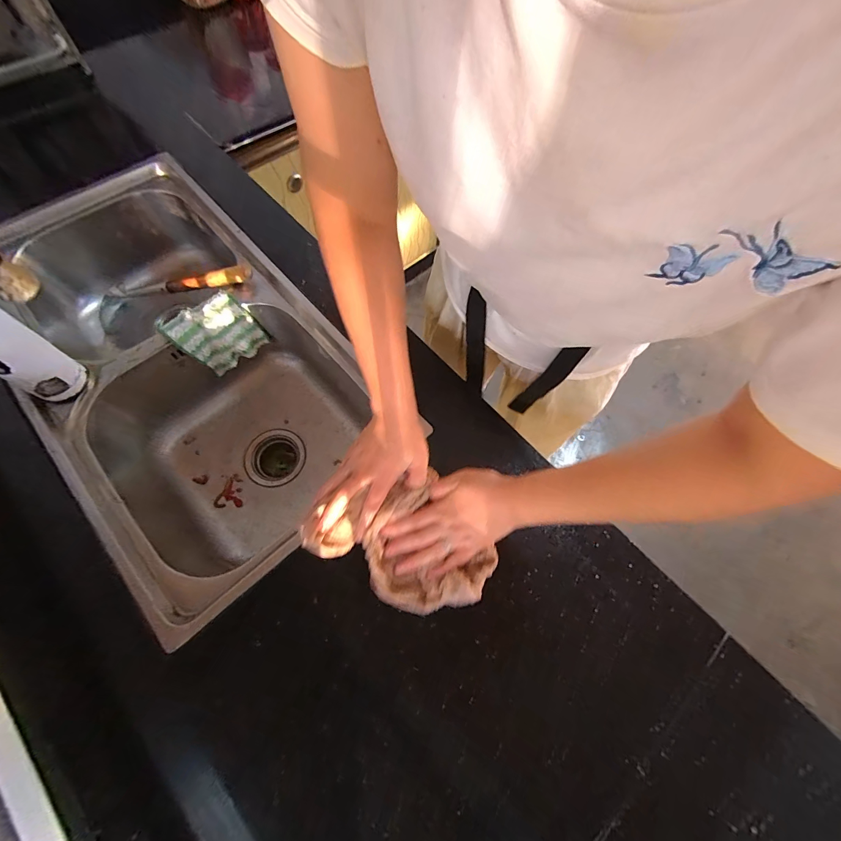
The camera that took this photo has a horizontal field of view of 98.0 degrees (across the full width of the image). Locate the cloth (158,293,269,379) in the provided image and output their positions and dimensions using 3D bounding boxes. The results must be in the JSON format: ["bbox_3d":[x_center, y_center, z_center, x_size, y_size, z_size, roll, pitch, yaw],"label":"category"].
[{"bbox_3d":[-0.339,-0.143,0.618,0.128,0.110,0.050,-38,75,-17],"label":"cloth"}]

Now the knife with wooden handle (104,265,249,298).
[{"bbox_3d":[-0.416,-0.231,0.625,0.289,0.026,0.029,-2,65,15],"label":"knife with wooden handle"}]

